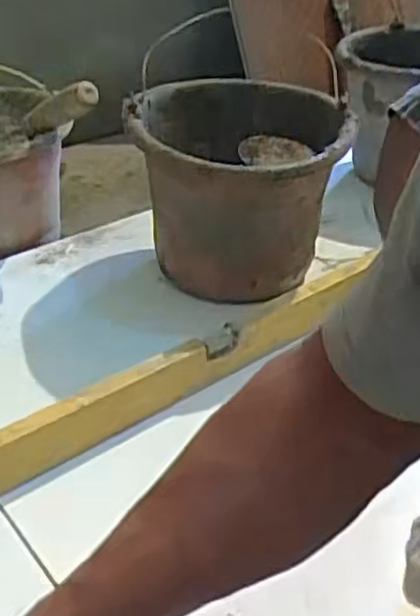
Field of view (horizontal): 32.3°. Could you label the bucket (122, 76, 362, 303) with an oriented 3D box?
[{"bbox_3d":[0.032,-0.128,0.855,0.231,0.210,0.265,-1,34,-1],"label":"bucket"}]

